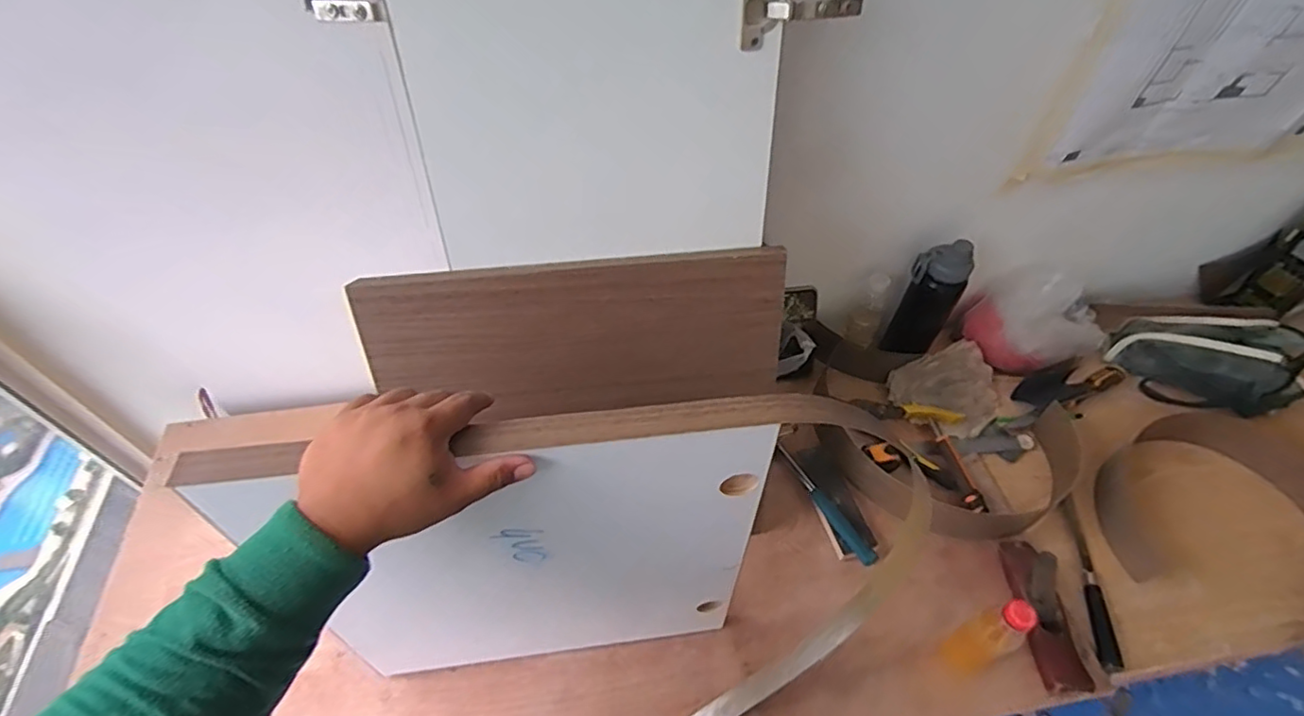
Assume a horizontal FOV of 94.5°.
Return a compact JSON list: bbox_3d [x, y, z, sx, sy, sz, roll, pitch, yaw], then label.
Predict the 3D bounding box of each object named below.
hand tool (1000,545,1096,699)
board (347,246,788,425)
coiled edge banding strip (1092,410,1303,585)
[{"bbox_3d":[0.520,0.336,0.805,0.061,0.056,0.194,-2,52,-3],"label":"hand tool"},{"bbox_3d":[-0.080,-0.019,0.696,0.458,0.206,0.023,-6,38,-3],"label":"board"},{"bbox_3d":[0.855,0.199,0.887,0.270,0.092,0.313,10,52,7],"label":"coiled edge banding strip"}]

